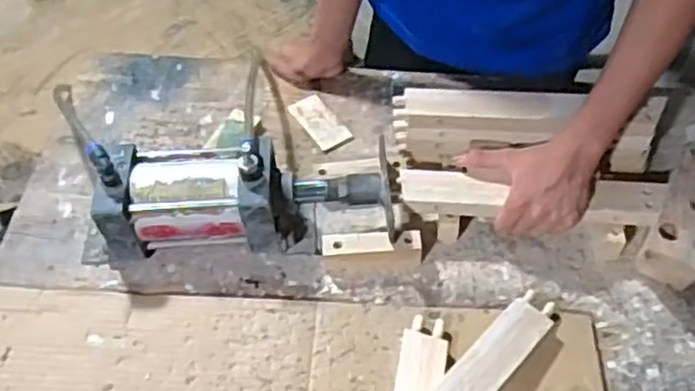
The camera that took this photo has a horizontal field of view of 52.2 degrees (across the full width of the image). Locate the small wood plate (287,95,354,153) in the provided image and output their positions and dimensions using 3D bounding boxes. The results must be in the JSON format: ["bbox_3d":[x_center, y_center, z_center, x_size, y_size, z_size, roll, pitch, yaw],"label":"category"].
[{"bbox_3d":[-0.035,-0.094,0.912,0.047,0.004,0.090,-29,60,-19],"label":"small wood plate"}]

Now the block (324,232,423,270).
[{"bbox_3d":[0.027,0.060,0.777,0.107,0.040,0.024,-1,55,0],"label":"block"}]

